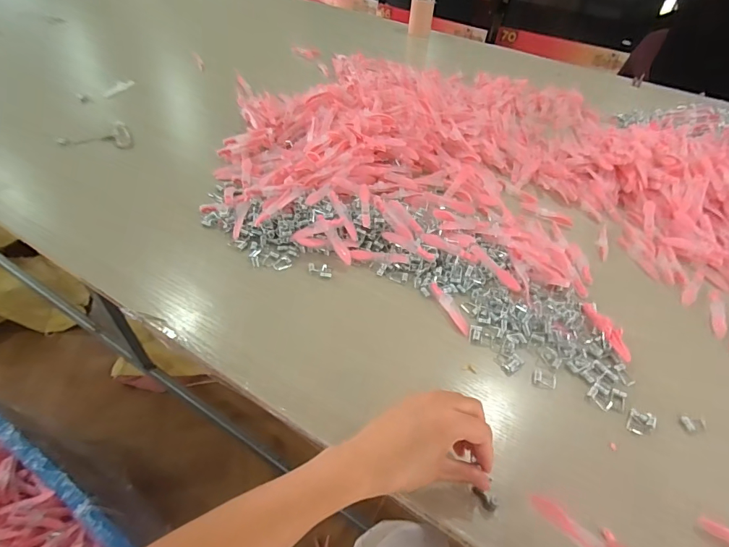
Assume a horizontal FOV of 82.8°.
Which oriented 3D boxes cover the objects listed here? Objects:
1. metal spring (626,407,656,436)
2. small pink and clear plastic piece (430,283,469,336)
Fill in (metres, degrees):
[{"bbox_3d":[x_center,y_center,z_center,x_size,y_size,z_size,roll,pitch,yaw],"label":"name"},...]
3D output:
[{"bbox_3d":[0.268,0.145,0.401,0.023,0.007,0.024,20,50,18],"label":"metal spring"},{"bbox_3d":[0.101,0.040,0.486,0.015,0.008,0.079,-19,49,-18],"label":"small pink and clear plastic piece"}]

